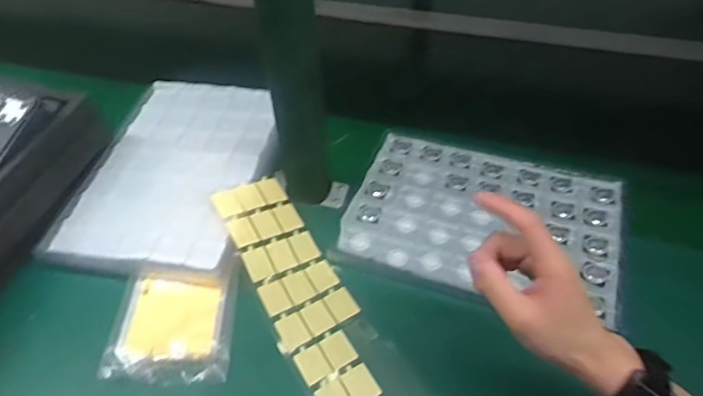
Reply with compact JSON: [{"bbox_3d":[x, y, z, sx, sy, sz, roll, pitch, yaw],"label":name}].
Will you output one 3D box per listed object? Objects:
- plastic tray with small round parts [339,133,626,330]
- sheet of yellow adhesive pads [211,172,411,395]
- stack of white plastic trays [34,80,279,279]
[{"bbox_3d":[0.159,0.021,0.622,0.306,0.016,0.228,15,52,14],"label":"plastic tray with small round parts"},{"bbox_3d":[-0.045,0.102,0.538,0.088,0.040,0.322,-25,53,-19],"label":"sheet of yellow adhesive pads"},{"bbox_3d":[-0.217,-0.045,0.661,0.223,0.024,0.324,8,50,8],"label":"stack of white plastic trays"}]

